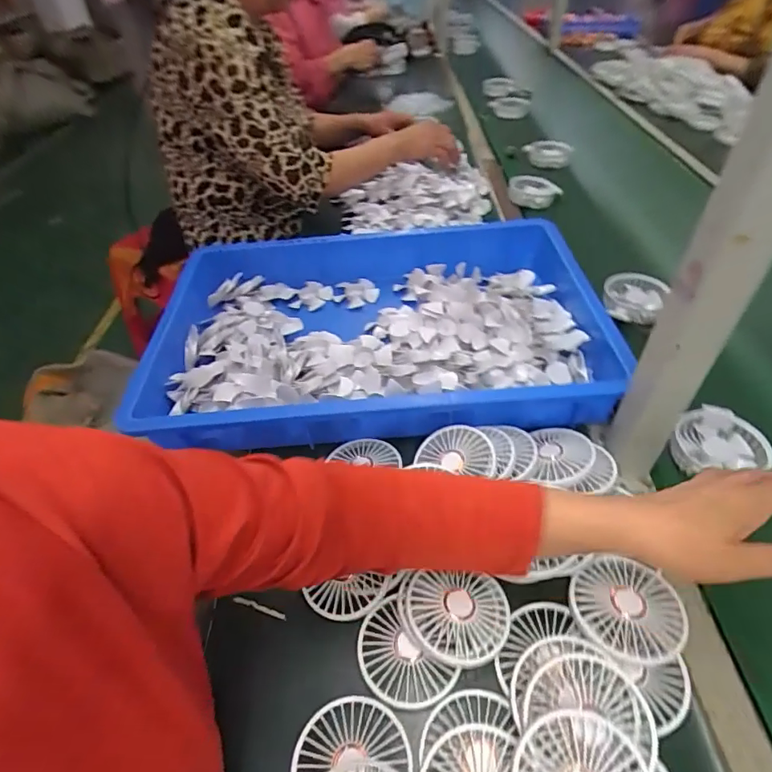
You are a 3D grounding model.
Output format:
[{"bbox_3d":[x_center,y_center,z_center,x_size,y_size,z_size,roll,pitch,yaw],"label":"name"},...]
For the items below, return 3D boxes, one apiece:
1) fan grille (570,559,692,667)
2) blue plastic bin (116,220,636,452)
[{"bbox_3d":[0.199,0.185,0.394,0.083,0.018,0.084,7,47,9],"label":"fan grille"},{"bbox_3d":[-0.026,-0.081,0.647,0.591,0.084,0.367,-3,46,0],"label":"blue plastic bin"}]

